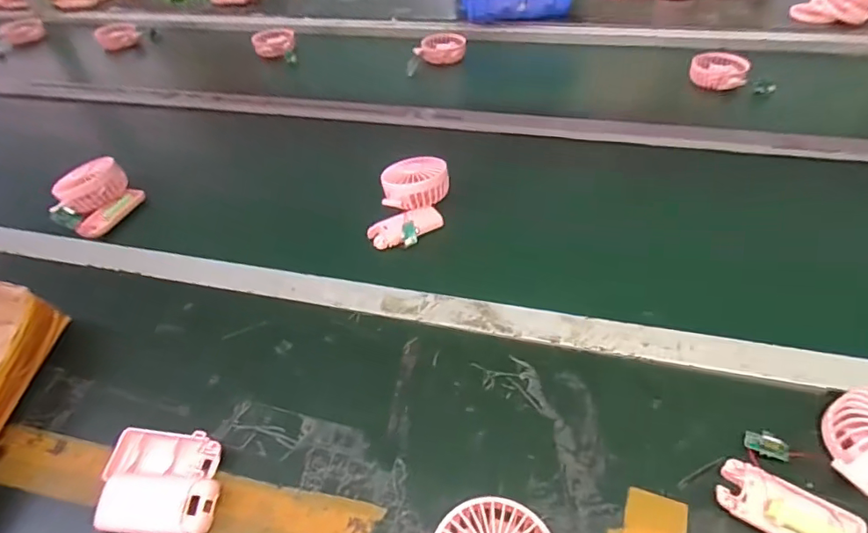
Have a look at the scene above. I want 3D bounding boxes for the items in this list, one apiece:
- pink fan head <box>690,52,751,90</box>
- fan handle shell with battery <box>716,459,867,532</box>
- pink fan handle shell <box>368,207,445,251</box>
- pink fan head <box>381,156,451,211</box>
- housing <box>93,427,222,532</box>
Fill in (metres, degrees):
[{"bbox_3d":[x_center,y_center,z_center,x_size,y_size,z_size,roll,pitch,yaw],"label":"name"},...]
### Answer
[{"bbox_3d":[0.490,-0.336,0.848,0.088,0.040,0.088,21,52,24],"label":"pink fan head"},{"bbox_3d":[0.275,0.190,0.379,0.097,0.010,0.043,24,53,26],"label":"fan handle shell with battery"},{"bbox_3d":[-0.034,-0.052,0.618,0.096,0.033,0.047,-16,47,-10],"label":"pink fan handle shell"},{"bbox_3d":[-0.024,-0.108,0.652,0.086,0.034,0.086,-6,46,-1],"label":"pink fan head"},{"bbox_3d":[-0.227,0.182,0.414,0.101,0.031,0.081,0,46,5],"label":"housing"}]

